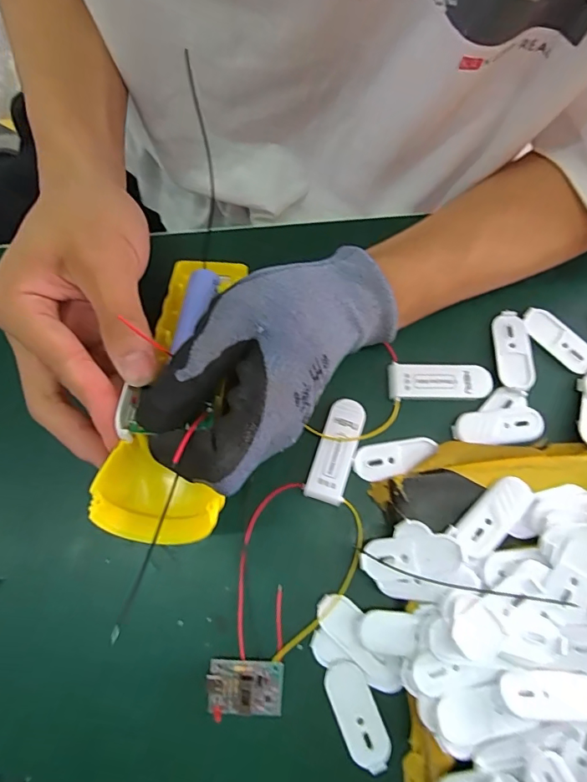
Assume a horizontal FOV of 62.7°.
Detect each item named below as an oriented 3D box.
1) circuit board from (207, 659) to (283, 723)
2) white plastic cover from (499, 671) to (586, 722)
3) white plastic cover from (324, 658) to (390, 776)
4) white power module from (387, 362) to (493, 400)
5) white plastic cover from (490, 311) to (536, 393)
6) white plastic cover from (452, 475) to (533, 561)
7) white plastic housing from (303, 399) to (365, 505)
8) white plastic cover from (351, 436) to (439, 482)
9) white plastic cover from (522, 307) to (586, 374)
[{"bbox_3d":[-0.024,0.145,0.236,0.036,0.011,0.025,1,76,0],"label":"circuit board"},{"bbox_3d":[0.116,0.136,0.214,0.048,0.007,0.017,3,76,0],"label":"white plastic cover"},{"bbox_3d":[0.031,0.158,0.235,0.019,0.004,0.048,-21,77,-6],"label":"white plastic cover"},{"bbox_3d":[0.085,-0.006,0.279,0.058,0.004,0.021,0,76,0],"label":"white power module"},{"bbox_3d":[0.130,-0.024,0.286,0.020,0.004,0.049,1,76,0],"label":"white plastic cover"},{"bbox_3d":[0.102,0.064,0.248,0.020,0.006,0.047,43,80,9],"label":"white plastic cover"},{"bbox_3d":[0.024,0.033,0.269,0.021,0.008,0.057,18,77,4],"label":"white plastic housing"},{"bbox_3d":[0.057,0.038,0.269,0.046,0.005,0.019,-10,76,-3],"label":"white plastic cover"},{"bbox_3d":[0.160,-0.031,0.291,0.050,0.006,0.017,44,80,9],"label":"white plastic cover"}]

